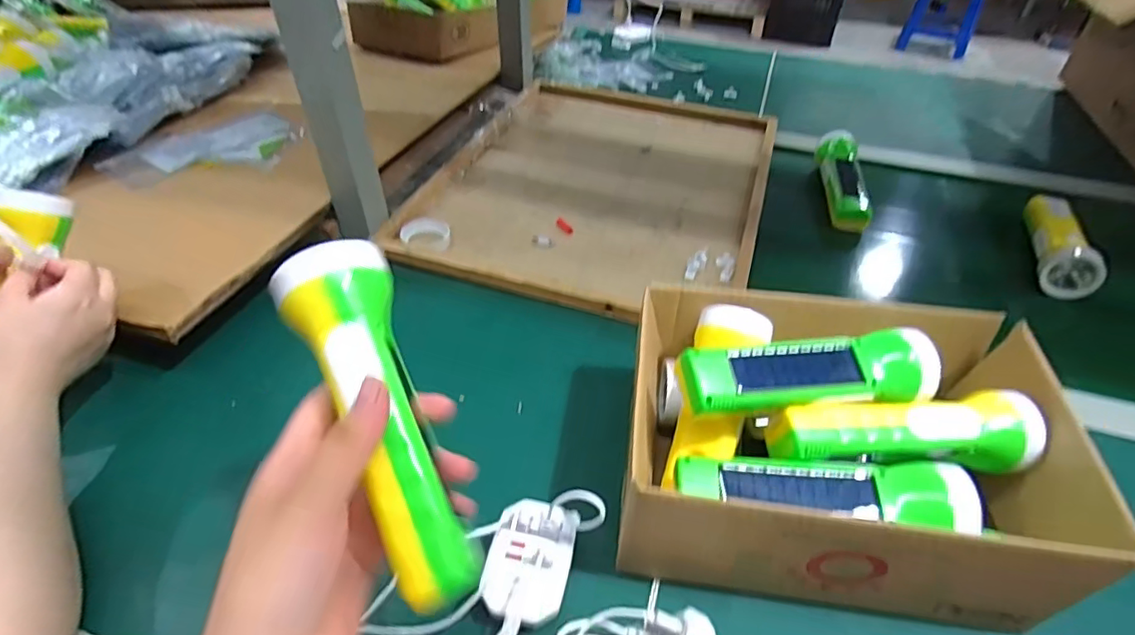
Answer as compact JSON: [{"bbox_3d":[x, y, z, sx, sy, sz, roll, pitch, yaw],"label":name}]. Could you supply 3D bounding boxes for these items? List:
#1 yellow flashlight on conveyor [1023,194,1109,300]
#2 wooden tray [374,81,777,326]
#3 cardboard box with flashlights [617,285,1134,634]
[{"bbox_3d":[0.556,-0.086,0.658,0.047,0.056,0.178,16,46,15],"label":"yellow flashlight on conveyor"},{"bbox_3d":[0.054,-0.188,0.760,0.395,0.029,0.527,14,46,13],"label":"wooden tray"},{"bbox_3d":[0.179,0.082,0.400,0.264,0.126,0.187,7,45,6],"label":"cardboard box with flashlights"}]

